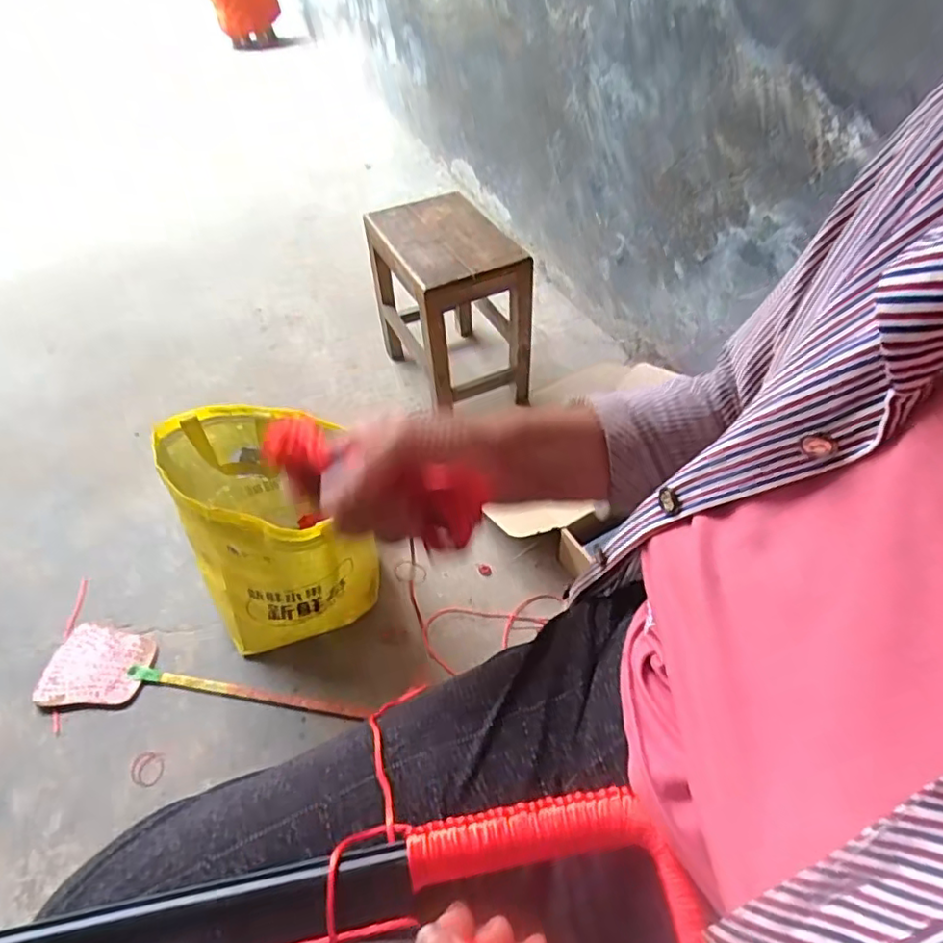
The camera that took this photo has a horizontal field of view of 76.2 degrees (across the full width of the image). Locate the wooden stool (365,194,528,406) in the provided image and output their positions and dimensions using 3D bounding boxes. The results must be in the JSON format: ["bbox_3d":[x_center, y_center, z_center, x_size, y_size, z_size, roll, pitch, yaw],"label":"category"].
[{"bbox_3d":[-0.040,-0.279,1.077,0.182,0.304,0.269,-23,52,-16],"label":"wooden stool"}]

